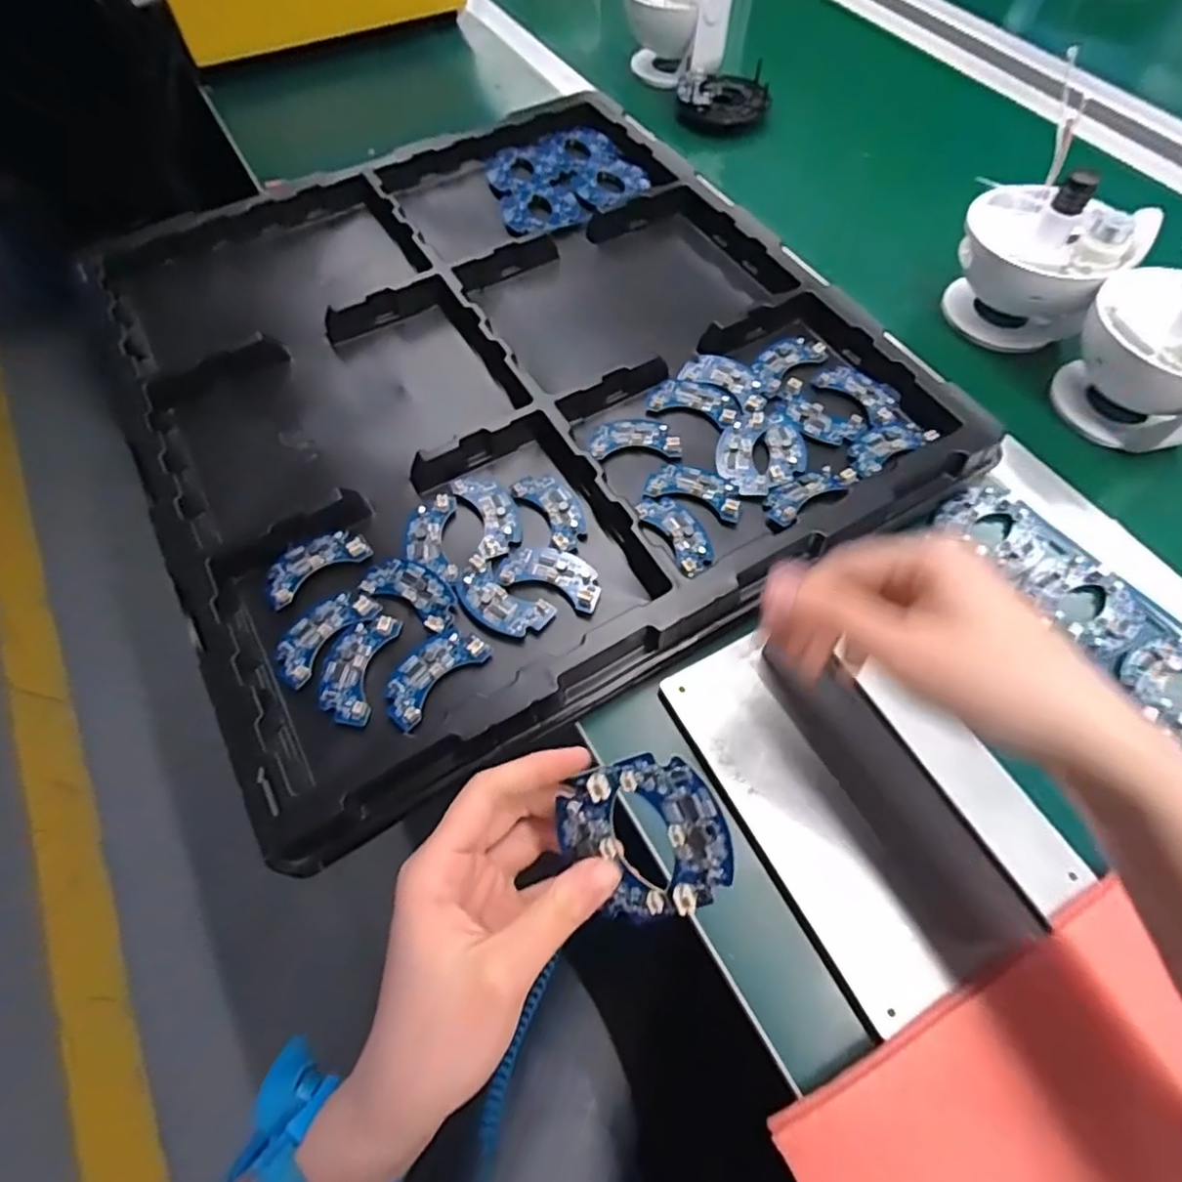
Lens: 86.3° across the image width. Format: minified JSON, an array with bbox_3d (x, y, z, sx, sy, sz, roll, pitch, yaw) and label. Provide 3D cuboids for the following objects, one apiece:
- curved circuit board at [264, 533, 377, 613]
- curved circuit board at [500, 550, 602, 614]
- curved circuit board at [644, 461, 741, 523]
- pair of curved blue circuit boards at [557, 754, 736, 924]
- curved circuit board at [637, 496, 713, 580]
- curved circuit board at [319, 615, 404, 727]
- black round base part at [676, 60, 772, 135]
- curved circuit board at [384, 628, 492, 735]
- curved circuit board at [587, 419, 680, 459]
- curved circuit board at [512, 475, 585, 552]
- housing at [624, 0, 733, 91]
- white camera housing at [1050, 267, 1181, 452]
[{"bbox_3d":[-0.173,-0.019,0.394,0.065,0.007,0.032,-34,68,-16],"label":"curved circuit board"},{"bbox_3d":[-0.022,-0.011,0.387,0.061,0.004,0.034,19,65,9],"label":"curved circuit board"},{"bbox_3d":[0.070,-0.069,0.415,0.062,0.007,0.034,22,65,11],"label":"curved circuit board"},{"bbox_3d":[0.022,0.098,0.247,0.061,0.007,0.062,-31,88,13],"label":"pair of curved blue circuit boards"},{"bbox_3d":[0.056,-0.037,0.399,0.030,0.004,0.063,-28,67,-13],"label":"curved circuit board"},{"bbox_3d":[-0.135,0.044,0.361,0.035,0.009,0.064,9,64,4],"label":"curved circuit board"},{"bbox_3d":[0.145,-0.545,0.696,0.098,0.033,0.080,4,63,2],"label":"black round base part"},{"bbox_3d":[-0.091,0.046,0.358,0.035,0.008,0.063,38,69,17],"label":"curved circuit board"},{"bbox_3d":[0.030,-0.108,0.440,0.061,0.006,0.034,-2,63,-1],"label":"curved circuit board"},{"bbox_3d":[-0.024,-0.055,0.410,0.031,0.007,0.060,-30,67,-14],"label":"curved circuit board"},{"bbox_3d":[0.093,-0.626,0.707,0.115,0.107,0.099,4,63,2],"label":"housing"},{"bbox_3d":[0.415,-0.182,0.432,0.111,0.142,0.113,-38,69,-17],"label":"white camera housing"}]

